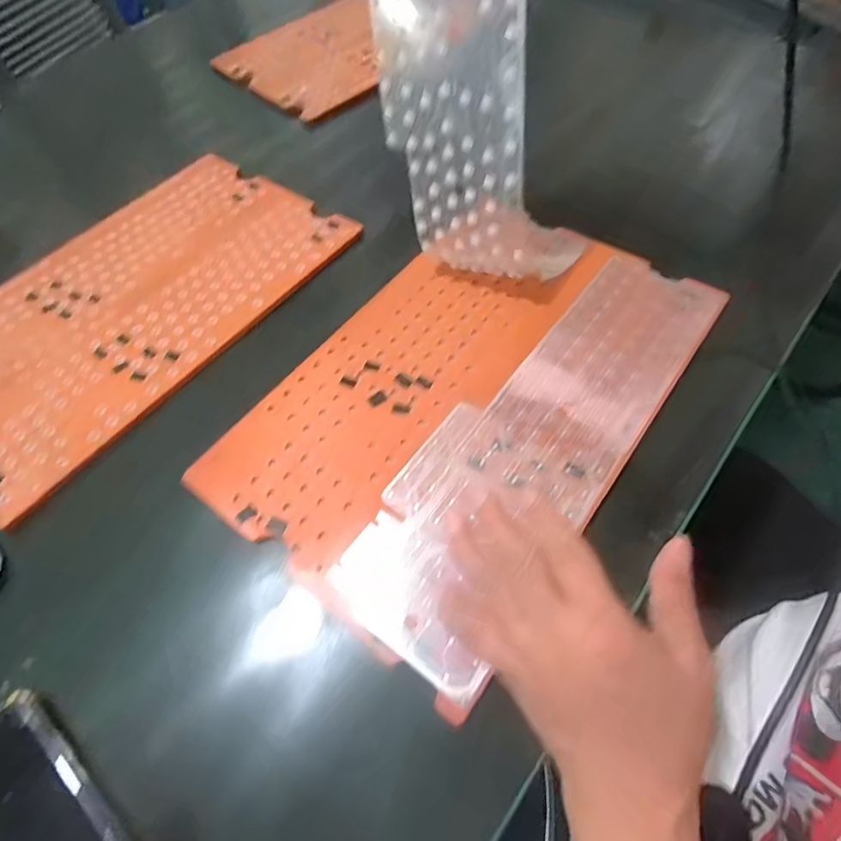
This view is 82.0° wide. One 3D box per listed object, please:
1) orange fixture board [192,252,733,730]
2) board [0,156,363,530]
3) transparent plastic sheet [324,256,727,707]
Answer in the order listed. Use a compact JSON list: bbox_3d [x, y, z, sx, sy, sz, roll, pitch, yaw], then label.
[{"bbox_3d":[0.044,-0.031,0.422,0.276,0.010,0.418,32,66,22],"label":"orange fixture board"},{"bbox_3d":[-0.304,-0.133,0.508,0.274,0.010,0.423,31,65,21],"label":"board"},{"bbox_3d":[0.107,0.005,0.394,0.131,0.008,0.410,37,68,24],"label":"transparent plastic sheet"}]

